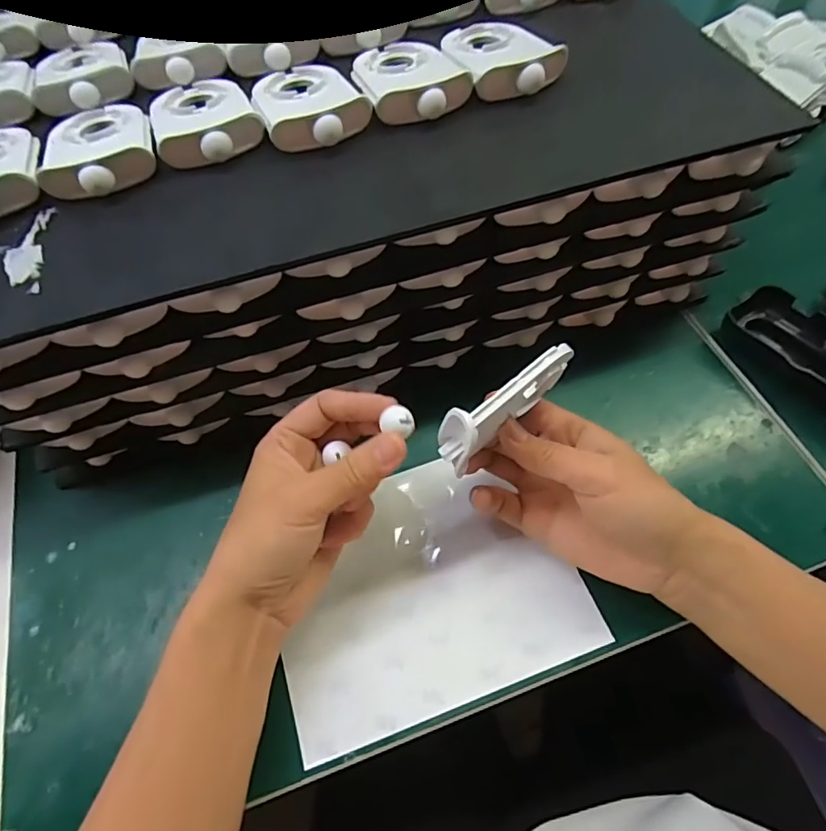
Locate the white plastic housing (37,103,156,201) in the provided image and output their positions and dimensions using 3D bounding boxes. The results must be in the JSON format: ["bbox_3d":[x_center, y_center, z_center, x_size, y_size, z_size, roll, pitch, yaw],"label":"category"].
[{"bbox_3d":[-0.182,-0.154,0.297,0.063,0.020,0.089,-23,62,-11],"label":"white plastic housing"}]

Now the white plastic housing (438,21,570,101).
[{"bbox_3d":[0.054,-0.224,0.320,0.055,0.015,0.085,-19,61,-9],"label":"white plastic housing"}]

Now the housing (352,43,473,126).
[{"bbox_3d":[-0.003,-0.207,0.314,0.060,0.015,0.086,-21,61,-10],"label":"housing"}]

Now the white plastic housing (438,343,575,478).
[{"bbox_3d":[0.047,-0.007,0.255,0.081,0.044,0.024,-37,65,-18],"label":"white plastic housing"}]

